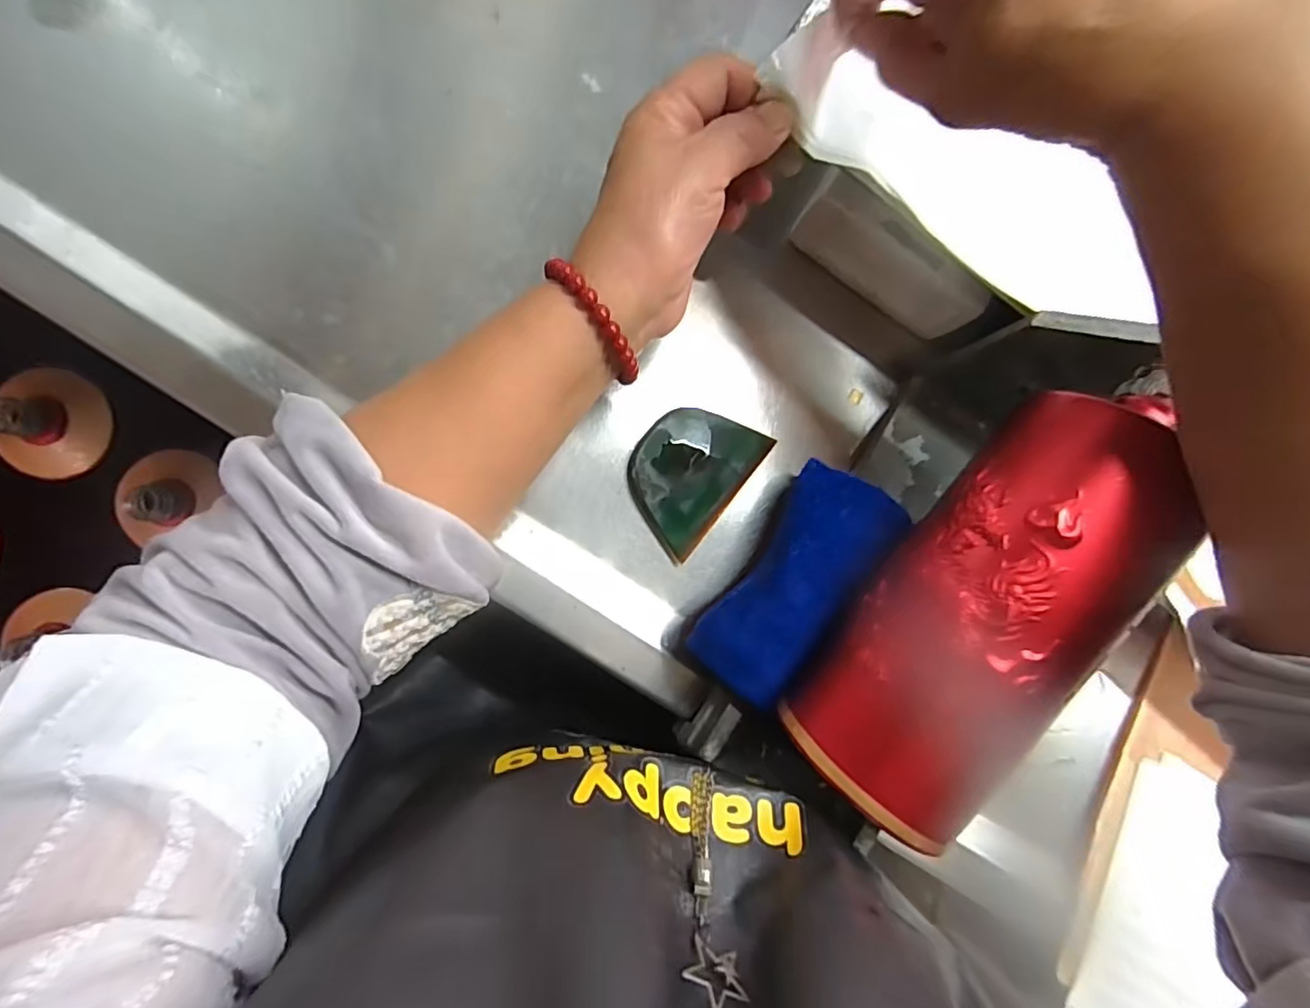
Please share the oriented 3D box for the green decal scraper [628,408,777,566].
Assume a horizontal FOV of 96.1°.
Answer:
[{"bbox_3d":[0.019,-0.018,0.316,0.058,0.008,0.080,39,88,-8],"label":"green decal scraper"}]

